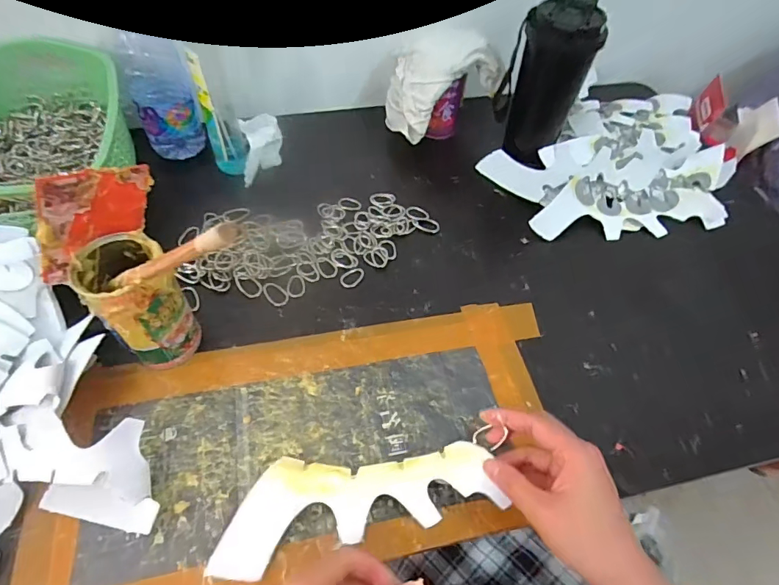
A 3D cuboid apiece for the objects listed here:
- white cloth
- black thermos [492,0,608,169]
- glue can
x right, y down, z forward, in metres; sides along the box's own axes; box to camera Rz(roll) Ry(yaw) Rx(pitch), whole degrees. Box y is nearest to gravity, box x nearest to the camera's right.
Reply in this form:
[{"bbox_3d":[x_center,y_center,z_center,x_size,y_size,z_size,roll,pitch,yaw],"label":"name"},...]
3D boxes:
[{"bbox_3d":[0.066,-0.279,0.609,0.133,0.105,0.082,-22,58,-17],"label":"white cloth"},{"bbox_3d":[0.194,-0.252,0.576,0.078,0.184,0.090,-27,60,-20],"label":"black thermos"},{"bbox_3d":[-0.216,0.009,0.406,0.067,0.123,0.072,-35,63,-24],"label":"glue can"}]

